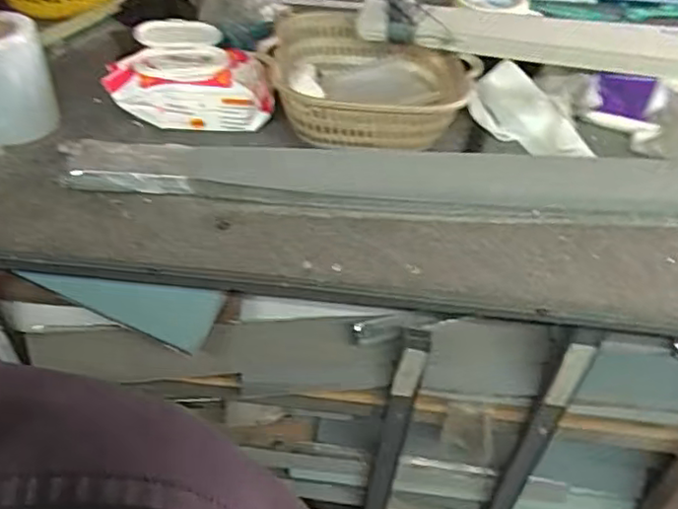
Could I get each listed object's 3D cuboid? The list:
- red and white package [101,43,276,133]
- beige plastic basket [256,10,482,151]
[{"bbox_3d":[-0.150,-0.171,0.681,0.158,0.057,0.074,-4,44,-6],"label":"red and white package"},{"bbox_3d":[0.034,-0.171,0.665,0.199,0.075,0.170,4,43,2],"label":"beige plastic basket"}]

